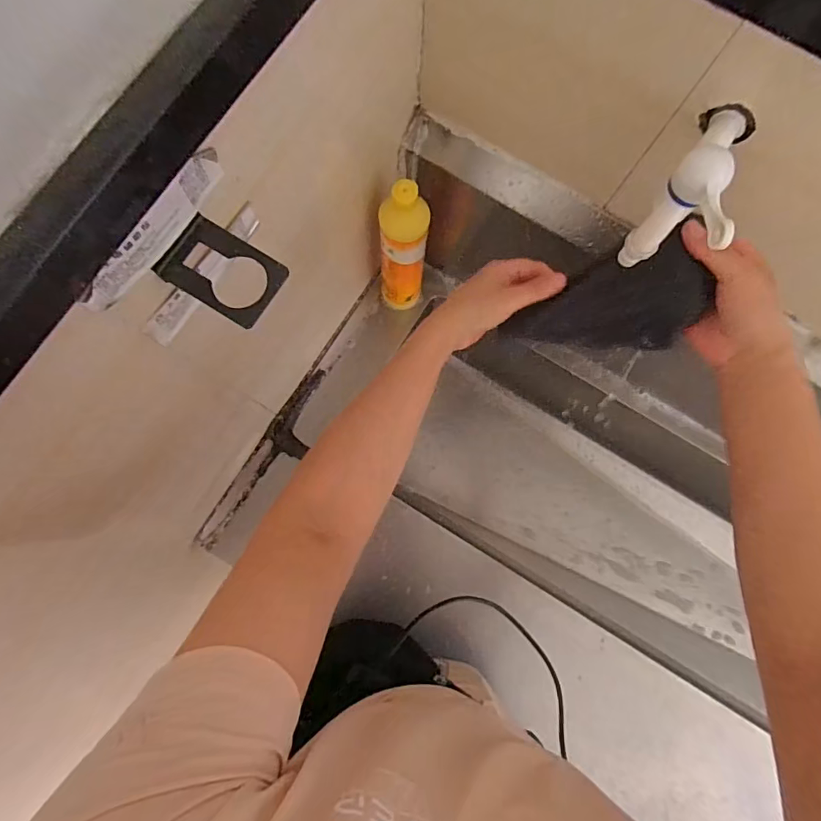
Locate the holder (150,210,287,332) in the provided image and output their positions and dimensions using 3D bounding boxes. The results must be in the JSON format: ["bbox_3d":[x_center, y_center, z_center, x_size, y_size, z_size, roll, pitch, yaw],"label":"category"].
[{"bbox_3d":[-0.116,-0.087,0.295,0.067,0.016,0.047,33,81,3],"label":"holder"}]

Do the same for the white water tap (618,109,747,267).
[{"bbox_3d":[0.200,-0.161,0.335,0.037,0.093,0.128,27,81,3],"label":"white water tap"}]

